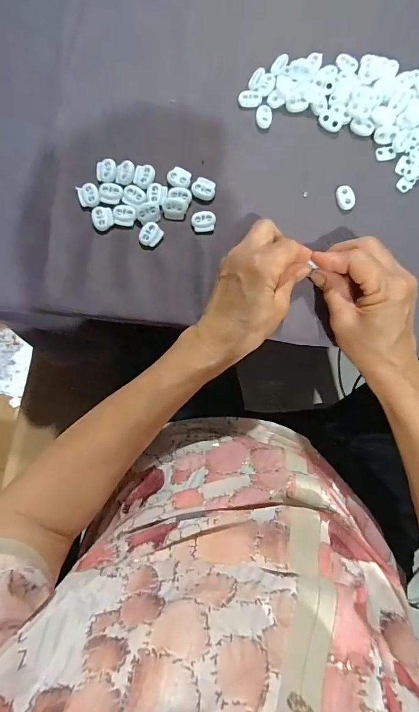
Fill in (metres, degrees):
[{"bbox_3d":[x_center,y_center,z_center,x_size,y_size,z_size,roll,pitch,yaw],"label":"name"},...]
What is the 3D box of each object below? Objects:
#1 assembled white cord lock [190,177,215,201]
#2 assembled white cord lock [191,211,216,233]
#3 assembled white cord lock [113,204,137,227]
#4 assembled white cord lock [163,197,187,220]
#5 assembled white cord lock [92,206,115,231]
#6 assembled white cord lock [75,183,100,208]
[{"bbox_3d":[-0.005,-0.156,0.347,0.021,0.005,0.023,9,83,2],"label":"assembled white cord lock"},{"bbox_3d":[-0.005,-0.124,0.344,0.022,0.005,0.018,-4,83,0],"label":"assembled white cord lock"},{"bbox_3d":[-0.079,-0.130,0.342,0.022,0.004,0.019,14,84,2],"label":"assembled white cord lock"},{"bbox_3d":[-0.032,-0.137,0.342,0.022,0.004,0.020,4,83,1],"label":"assembled white cord lock"},{"bbox_3d":[-0.099,-0.128,0.343,0.020,0.004,0.023,-23,84,-2],"label":"assembled white cord lock"},{"bbox_3d":[-0.112,-0.150,0.345,0.020,0.004,0.023,-16,83,-1],"label":"assembled white cord lock"}]

